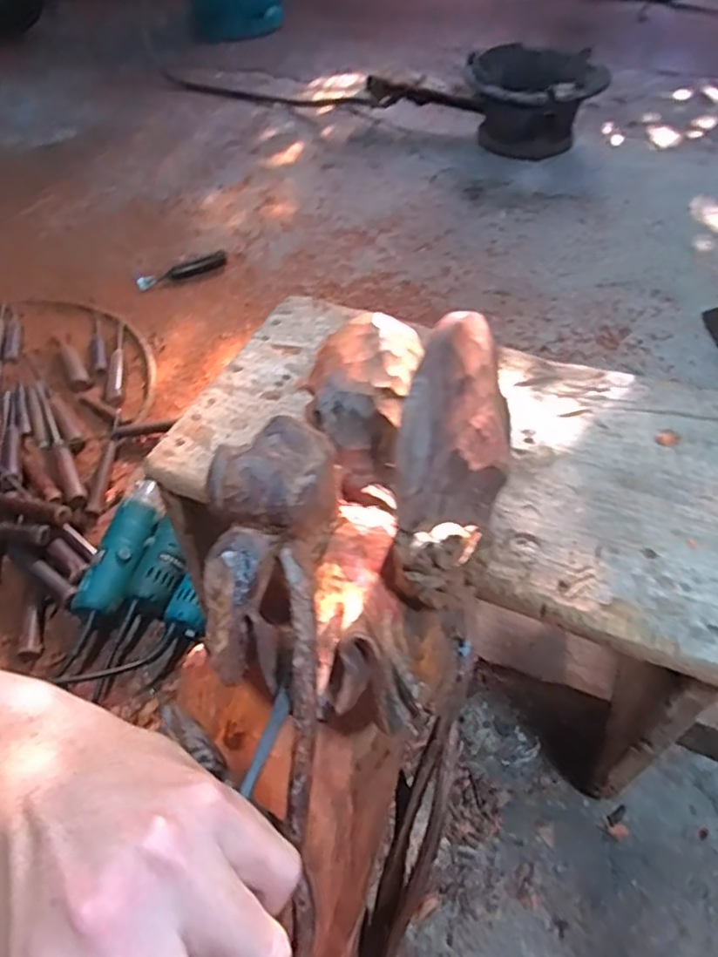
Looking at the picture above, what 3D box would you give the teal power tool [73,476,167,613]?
[{"bbox_3d":[-0.269,0.079,0.724,0.059,0.046,0.178,9,53,10],"label":"teal power tool"}]

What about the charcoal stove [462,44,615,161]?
[{"bbox_3d":[0.395,-0.852,1.428,0.264,0.164,0.234,-7,52,-2],"label":"charcoal stove"}]

